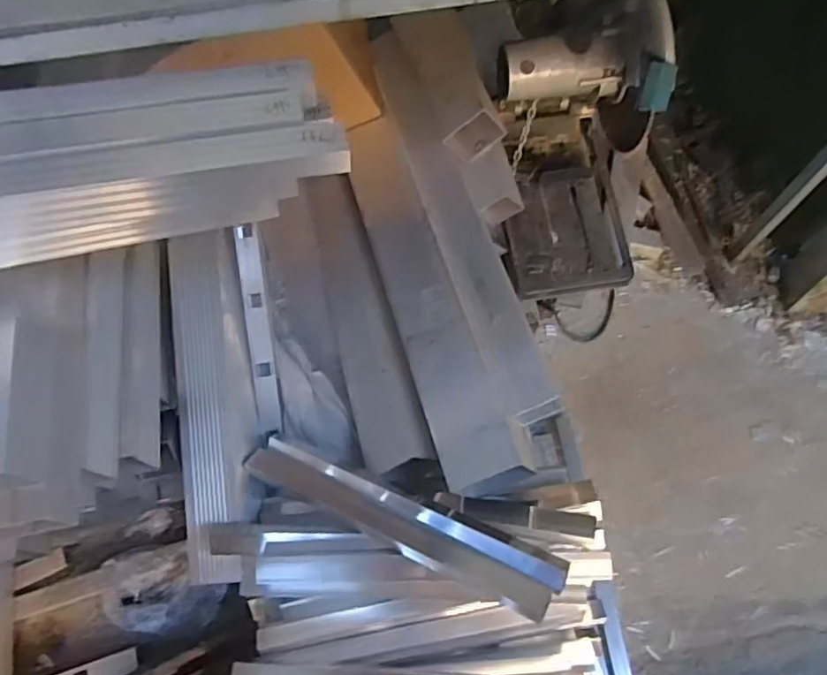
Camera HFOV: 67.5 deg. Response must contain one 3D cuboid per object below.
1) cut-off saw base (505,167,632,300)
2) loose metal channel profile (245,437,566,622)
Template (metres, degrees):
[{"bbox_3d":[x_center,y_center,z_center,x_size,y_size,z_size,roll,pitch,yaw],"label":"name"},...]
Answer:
[{"bbox_3d":[0.326,-0.232,1.346,0.249,0.040,0.274,-10,84,-7],"label":"cut-off saw base"},{"bbox_3d":[-0.033,0.284,0.984,0.538,0.041,0.077,19,64,25],"label":"loose metal channel profile"}]

